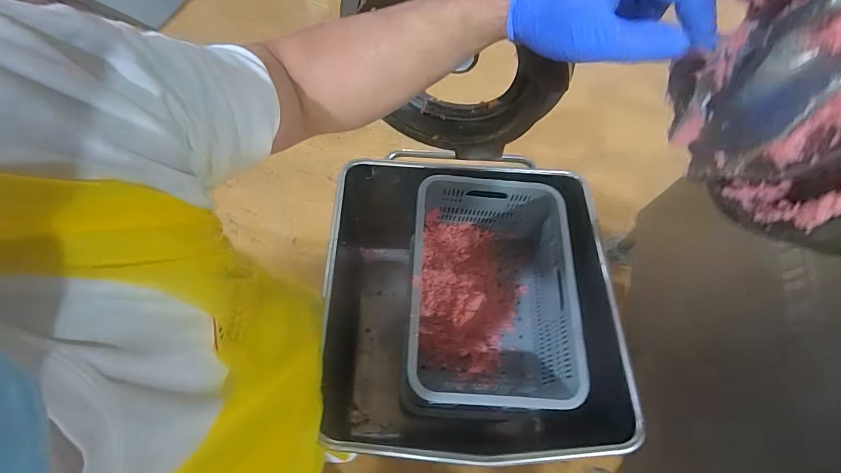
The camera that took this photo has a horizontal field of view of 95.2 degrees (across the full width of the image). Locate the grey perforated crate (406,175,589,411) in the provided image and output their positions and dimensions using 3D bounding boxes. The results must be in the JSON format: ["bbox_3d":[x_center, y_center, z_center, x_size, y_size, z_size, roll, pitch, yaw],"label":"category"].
[{"bbox_3d":[0.162,0.152,0.968,0.375,0.282,0.510,5,64,-3],"label":"grey perforated crate"}]

